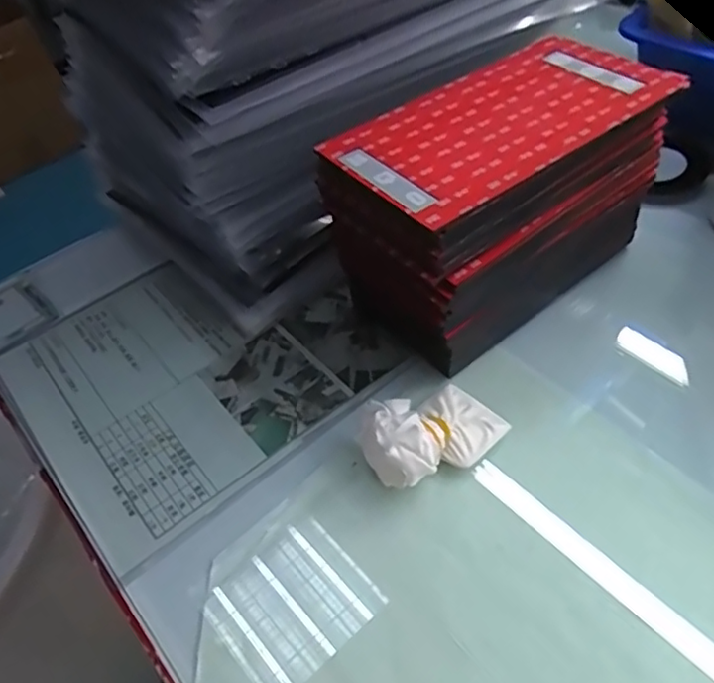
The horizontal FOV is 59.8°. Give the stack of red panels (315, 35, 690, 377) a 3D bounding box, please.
[{"bbox_3d":[0.094,-0.088,0.411,0.207,0.137,0.102,-33,52,-21],"label":"stack of red panels"}]

